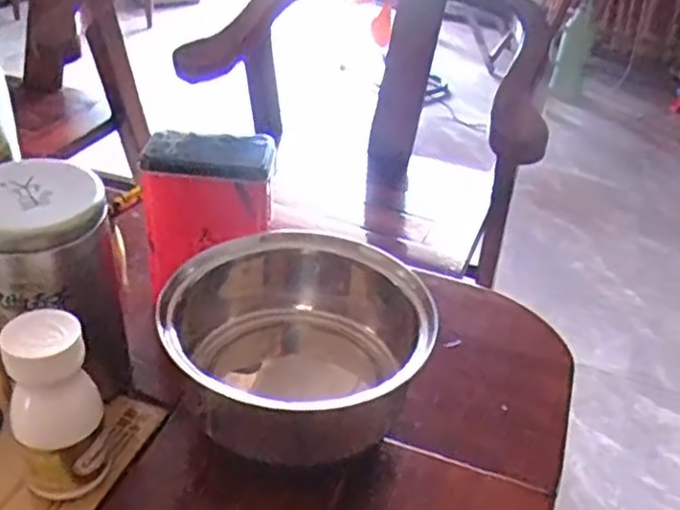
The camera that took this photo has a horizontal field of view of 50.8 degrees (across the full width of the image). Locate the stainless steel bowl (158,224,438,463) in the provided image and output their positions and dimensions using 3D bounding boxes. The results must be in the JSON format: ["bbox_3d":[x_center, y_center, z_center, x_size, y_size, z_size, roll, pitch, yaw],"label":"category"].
[{"bbox_3d":[-0.025,0.063,0.452,0.158,0.106,0.156,2,33,-1],"label":"stainless steel bowl"}]

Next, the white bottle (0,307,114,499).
[{"bbox_3d":[-0.159,0.086,0.406,0.051,0.108,0.042,-13,39,-25],"label":"white bottle"}]

